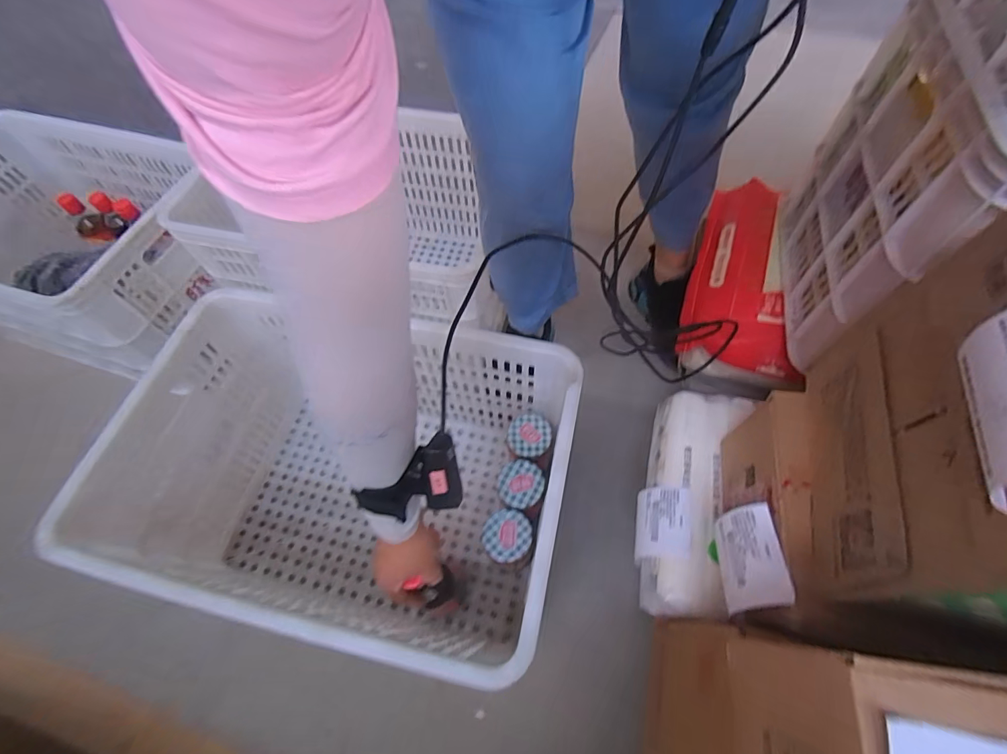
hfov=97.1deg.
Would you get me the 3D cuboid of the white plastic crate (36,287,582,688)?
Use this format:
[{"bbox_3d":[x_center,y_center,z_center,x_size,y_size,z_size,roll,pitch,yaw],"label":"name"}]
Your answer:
[{"bbox_3d":[-0.197,0.155,0.626,0.524,0.313,0.402,10,65,7],"label":"white plastic crate"}]

